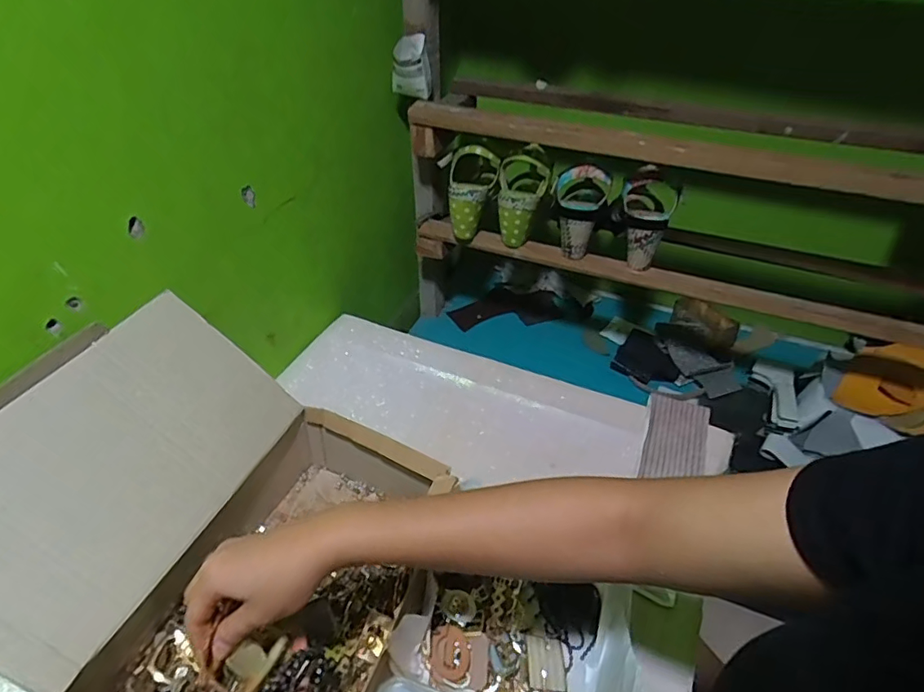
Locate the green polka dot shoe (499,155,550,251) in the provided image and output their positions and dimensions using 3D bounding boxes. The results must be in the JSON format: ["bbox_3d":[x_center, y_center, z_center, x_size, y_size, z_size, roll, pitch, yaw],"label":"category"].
[{"bbox_3d":[0.092,-0.225,0.836,0.075,0.122,0.075,7,40,6],"label":"green polka dot shoe"}]

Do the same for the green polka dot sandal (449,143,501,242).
[{"bbox_3d":[0.013,-0.245,0.849,0.084,0.131,0.073,6,40,5],"label":"green polka dot sandal"}]

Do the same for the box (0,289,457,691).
[{"bbox_3d":[-0.222,0.165,0.478,0.327,0.229,0.324,18,45,17],"label":"box"}]

